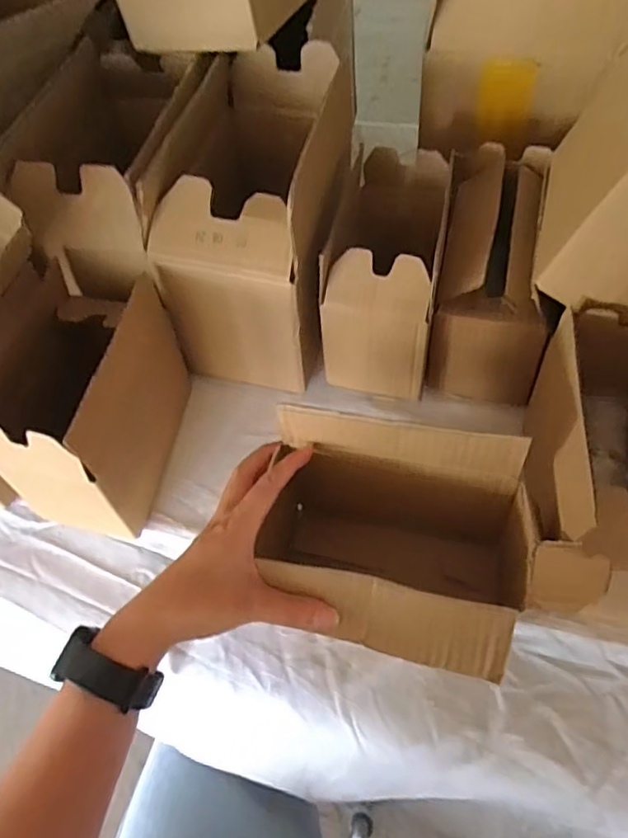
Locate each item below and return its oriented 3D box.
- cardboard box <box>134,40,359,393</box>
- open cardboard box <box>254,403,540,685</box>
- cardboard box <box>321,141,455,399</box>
[{"bbox_3d":[-0.053,-0.198,0.565,0.145,0.206,0.256,4,58,7],"label":"cardboard box"},{"bbox_3d":[0.047,0.095,0.423,0.192,0.170,0.143,12,59,12],"label":"open cardboard box"},{"bbox_3d":[0.073,-0.142,0.557,0.097,0.131,0.188,11,59,11],"label":"cardboard box"}]

